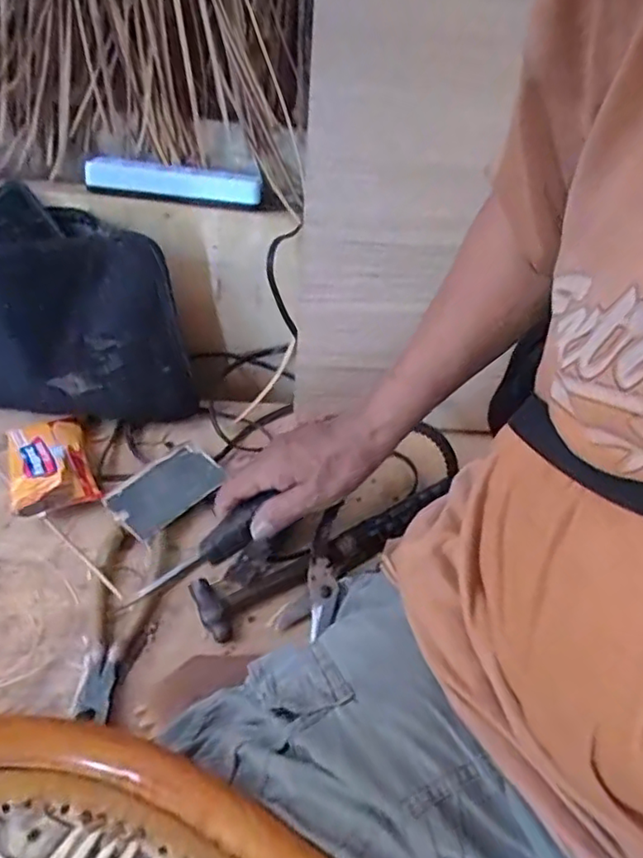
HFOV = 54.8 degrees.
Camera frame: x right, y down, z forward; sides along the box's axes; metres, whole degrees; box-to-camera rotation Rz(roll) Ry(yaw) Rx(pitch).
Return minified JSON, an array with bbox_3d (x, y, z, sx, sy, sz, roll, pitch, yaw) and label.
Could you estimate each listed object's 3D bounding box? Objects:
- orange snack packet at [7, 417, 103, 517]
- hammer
[{"bbox_3d":[-0.244,0.027,0.553,0.066,0.041,0.104,-17,52,-21],"label":"orange snack packet"},{"bbox_3d":[0.008,0.100,0.529,0.240,0.032,0.042,-23,55,-25],"label":"hammer"}]

